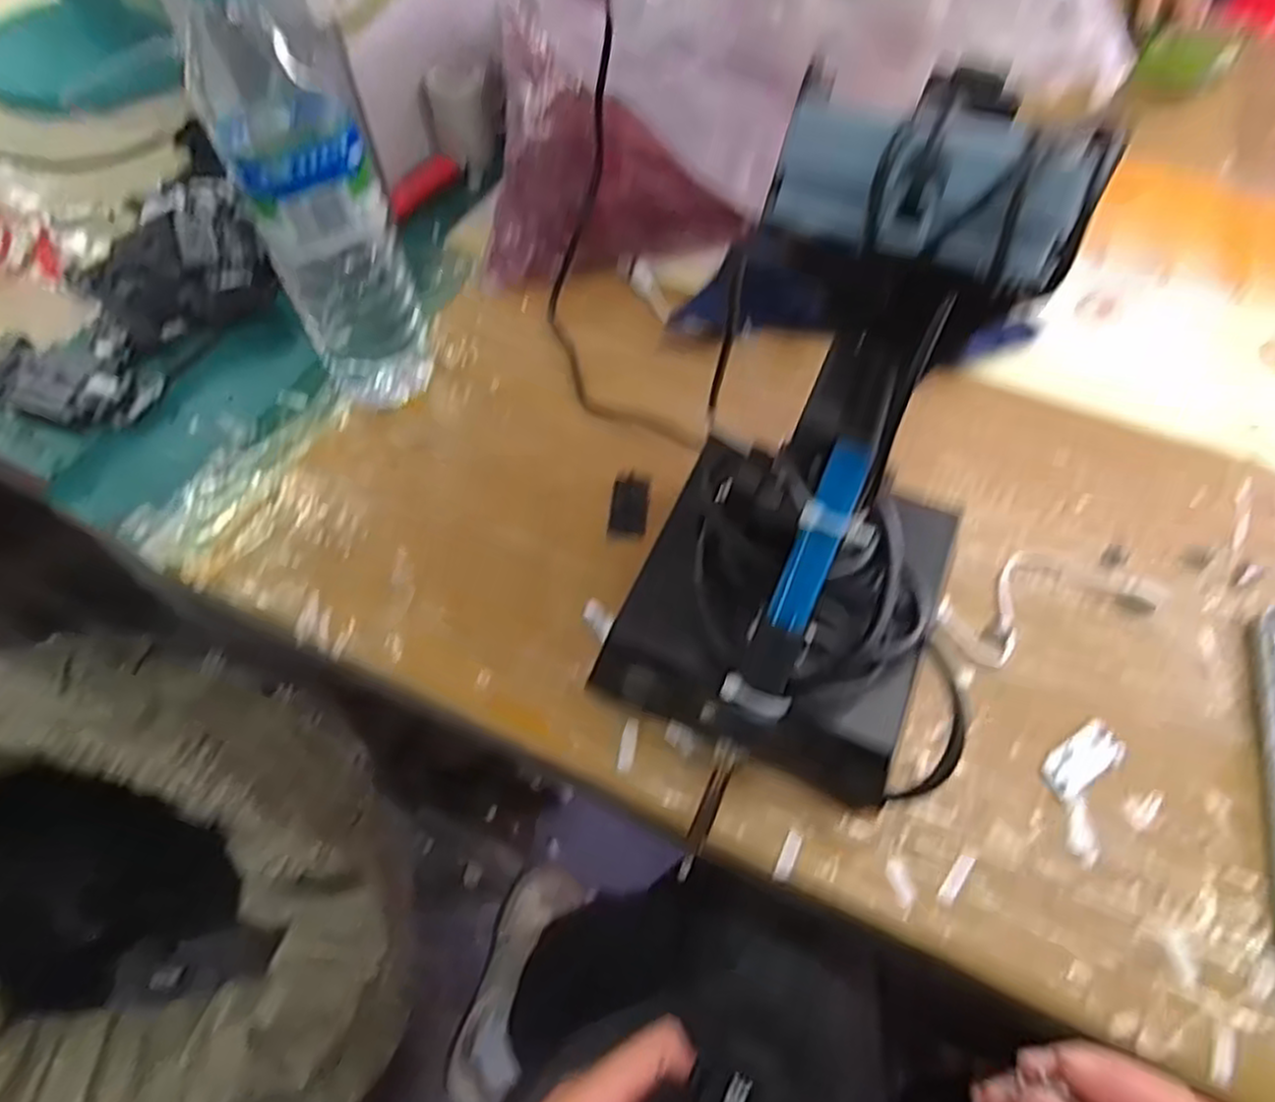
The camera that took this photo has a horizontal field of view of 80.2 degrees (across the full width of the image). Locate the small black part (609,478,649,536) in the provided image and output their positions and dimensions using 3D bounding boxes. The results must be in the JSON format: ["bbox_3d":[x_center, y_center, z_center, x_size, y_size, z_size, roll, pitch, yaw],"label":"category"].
[{"bbox_3d":[-0.004,-0.023,0.409,0.019,0.005,0.032,5,57,4],"label":"small black part"}]

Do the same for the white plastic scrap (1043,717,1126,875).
[{"bbox_3d":[0.190,0.100,0.325,0.027,0.006,0.060,25,60,15],"label":"white plastic scrap"}]

